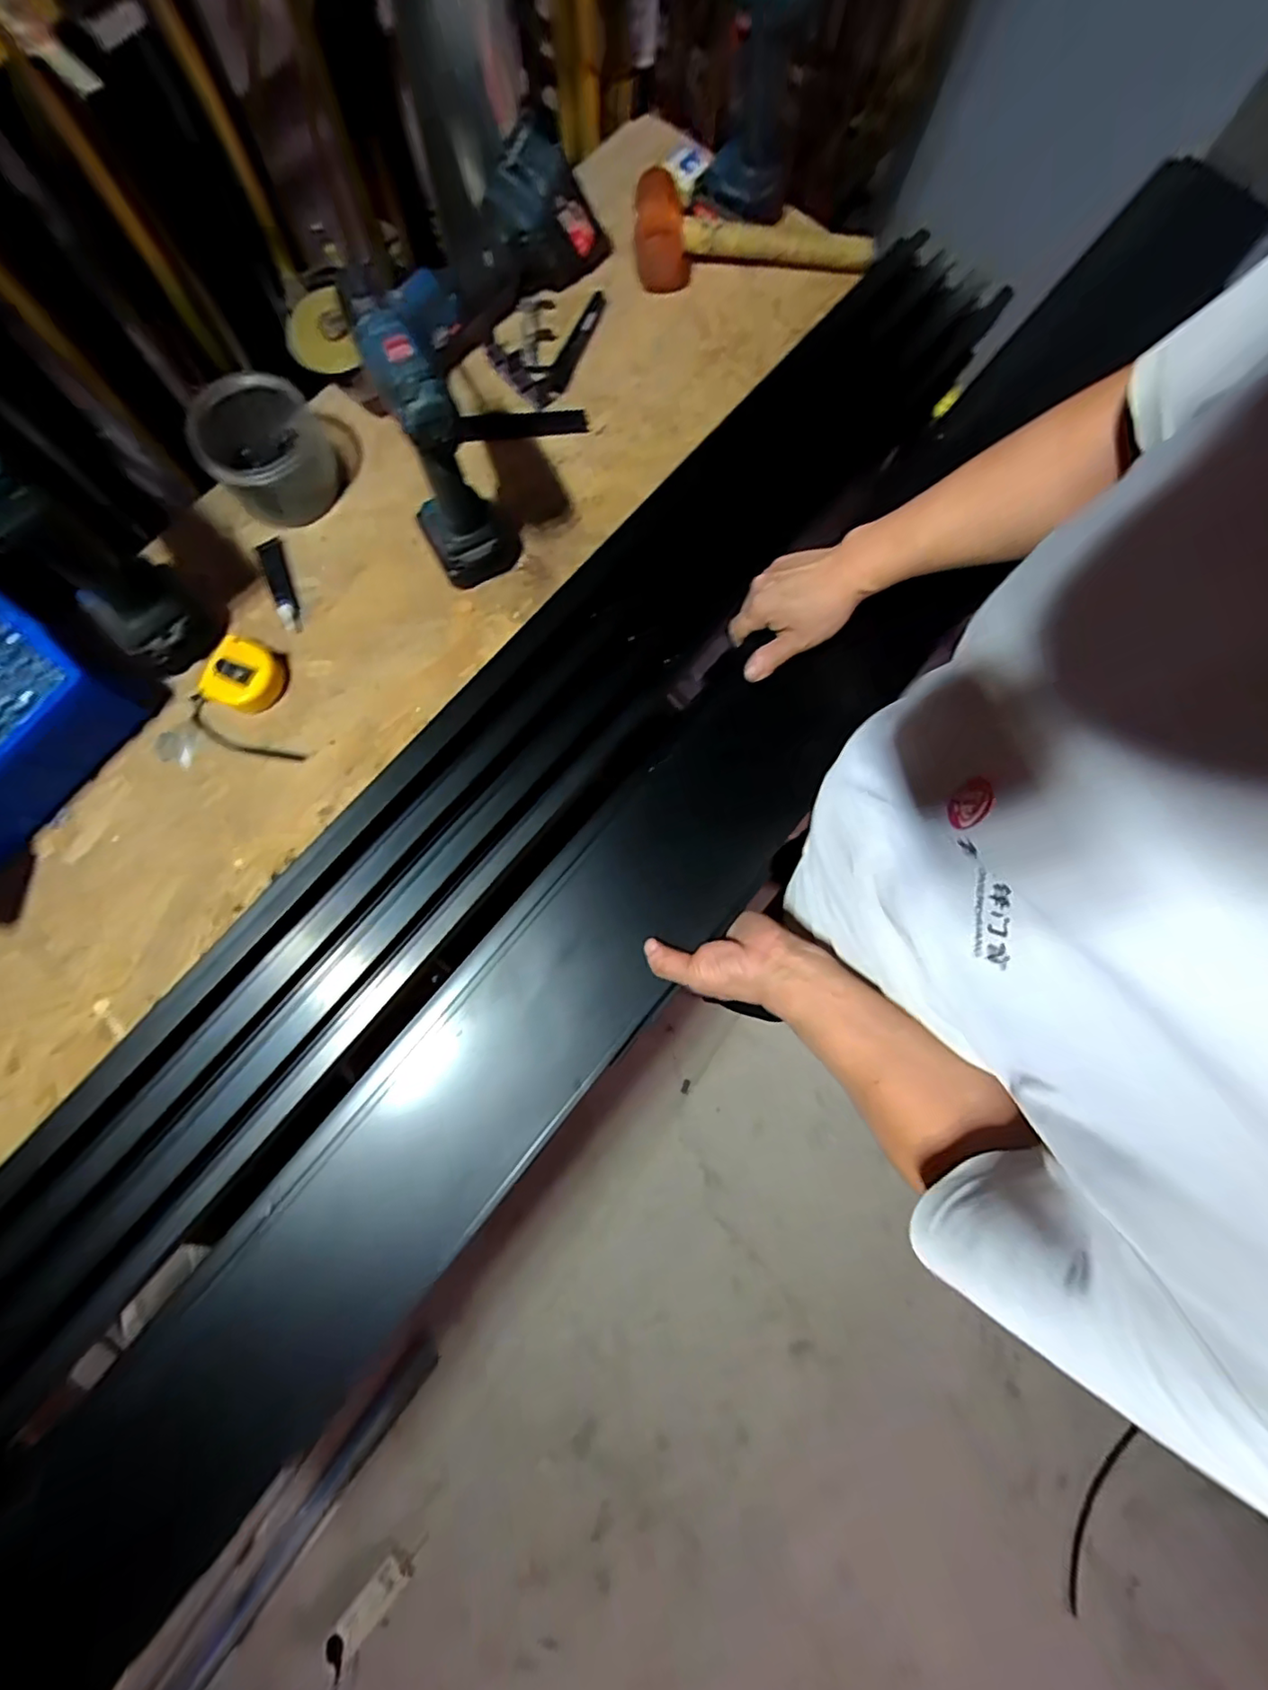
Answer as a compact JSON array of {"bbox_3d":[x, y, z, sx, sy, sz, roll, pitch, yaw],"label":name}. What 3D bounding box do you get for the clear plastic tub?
[{"bbox_3d":[-0.367,-0.401,0.603,0.113,0.076,0.108,1,79,-3],"label":"clear plastic tub"}]

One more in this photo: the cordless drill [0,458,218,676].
[{"bbox_3d":[-0.473,-0.248,0.494,0.142,0.221,0.082,37,80,8],"label":"cordless drill"}]

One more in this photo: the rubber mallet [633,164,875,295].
[{"bbox_3d":[0.137,-0.691,0.674,0.274,0.068,0.074,-2,78,0],"label":"rubber mallet"}]

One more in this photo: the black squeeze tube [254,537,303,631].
[{"bbox_3d":[-0.364,-0.268,0.605,0.027,0.012,0.107,-19,77,-3],"label":"black squeeze tube"}]

